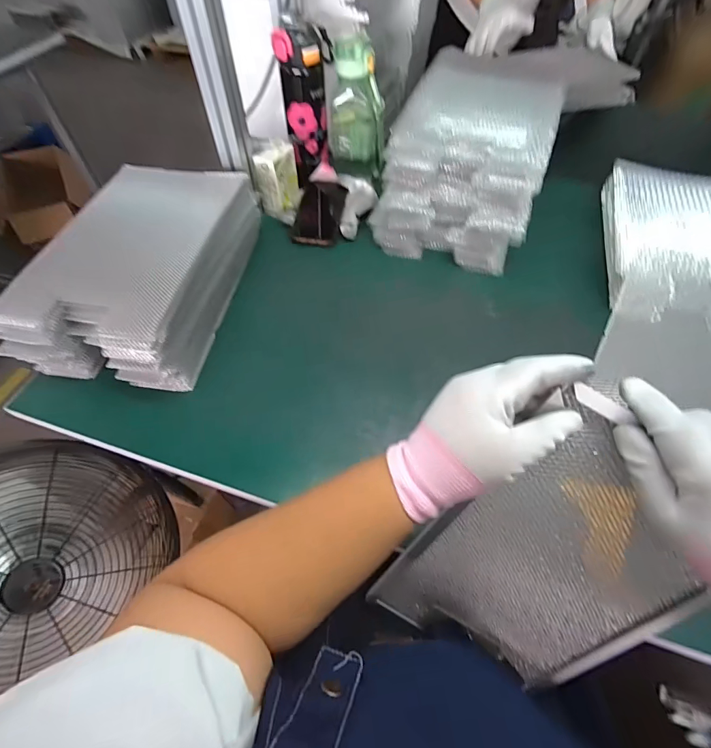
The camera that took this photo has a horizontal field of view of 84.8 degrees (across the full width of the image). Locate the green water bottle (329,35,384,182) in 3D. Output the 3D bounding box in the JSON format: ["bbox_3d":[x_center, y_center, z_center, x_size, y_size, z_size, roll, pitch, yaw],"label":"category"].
[{"bbox_3d":[0.001,-0.452,0.692,0.096,0.212,0.105,-2,57,-1],"label":"green water bottle"}]

